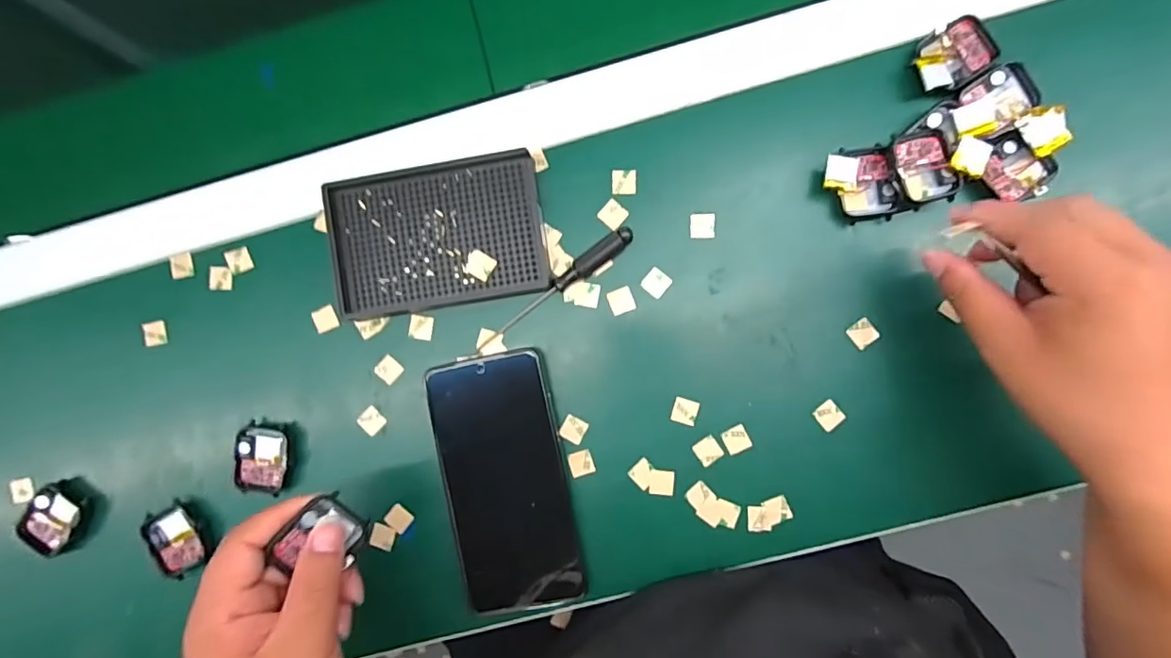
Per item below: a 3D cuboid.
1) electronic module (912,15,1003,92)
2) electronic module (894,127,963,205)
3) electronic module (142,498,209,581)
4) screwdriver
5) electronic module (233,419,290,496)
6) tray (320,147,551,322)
[{"bbox_3d":[0.228,-0.170,0.333,0.054,0.010,0.037,-34,86,2],"label":"electronic module"},{"bbox_3d":[0.207,-0.099,0.333,0.035,0.016,0.045,-18,86,3],"label":"electronic module"},{"bbox_3d":[-0.275,0.142,0.364,0.030,0.012,0.045,-29,86,2],"label":"electronic module"},{"bbox_3d":[-0.021,-0.026,0.352,0.123,0.013,0.012,-36,86,2],"label":"screwdriver"},{"bbox_3d":[-0.217,0.087,0.363,0.036,0.013,0.046,6,88,4],"label":"electronic module"},{"bbox_3d":[-0.096,-0.061,0.355,0.135,0.022,0.091,-8,87,4],"label":"tray"}]

